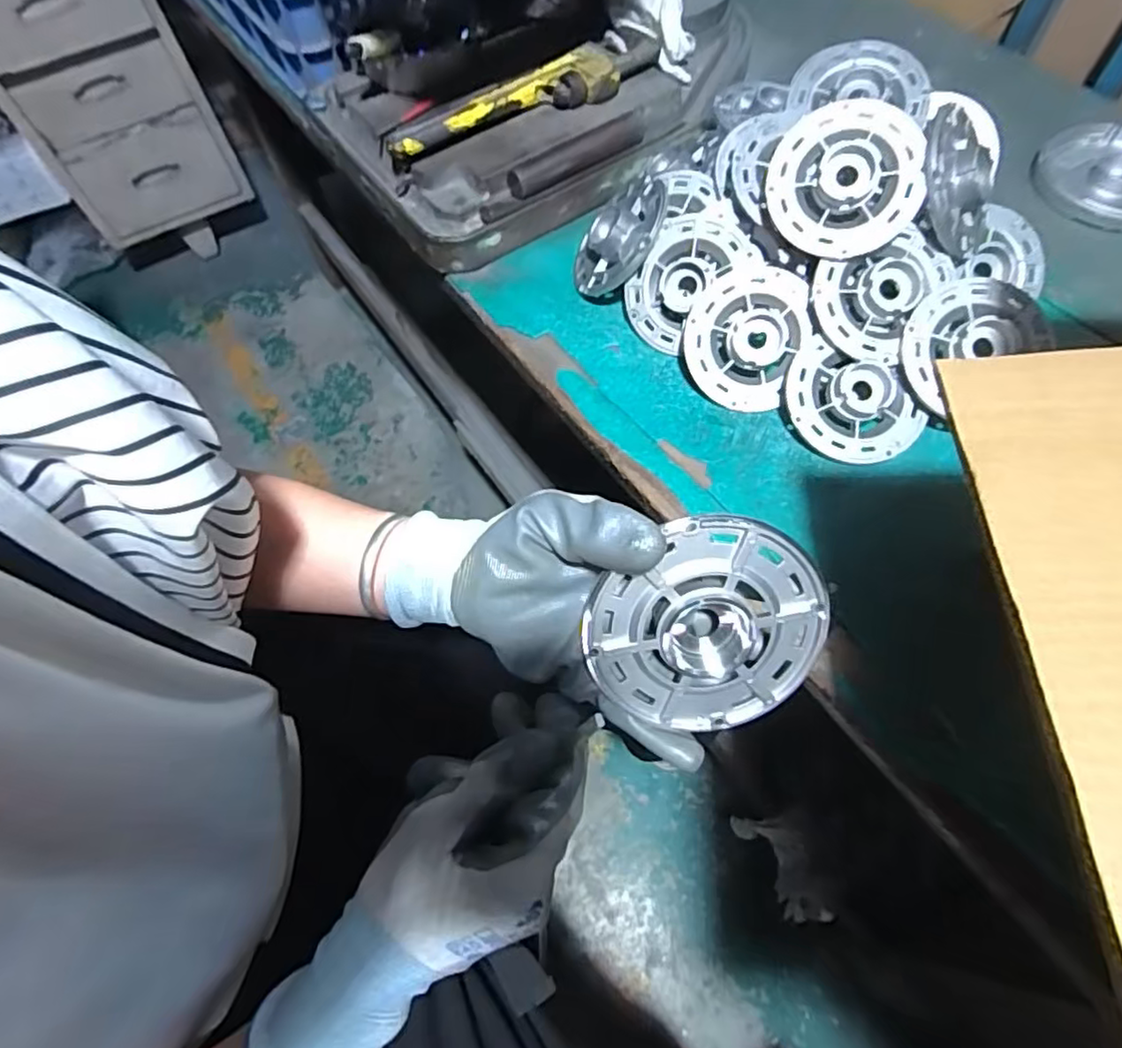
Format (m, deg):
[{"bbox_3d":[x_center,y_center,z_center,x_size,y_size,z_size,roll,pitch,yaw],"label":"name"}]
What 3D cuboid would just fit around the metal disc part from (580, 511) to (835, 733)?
[{"bbox_3d":[0.067,0.044,0.302,0.105,0.105,0.029,12,20,-6],"label":"metal disc part"}]

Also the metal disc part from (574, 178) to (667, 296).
[{"bbox_3d":[0.047,-0.255,0.570,0.020,0.103,0.085,19,59,-42],"label":"metal disc part"}]

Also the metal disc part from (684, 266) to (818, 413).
[{"bbox_3d":[0.149,-0.151,0.510,0.092,0.019,0.110,24,99,1],"label":"metal disc part"}]

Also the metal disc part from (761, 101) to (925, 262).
[{"bbox_3d":[0.212,-0.258,0.476,0.106,0.021,0.108,1,94,12],"label":"metal disc part"}]

